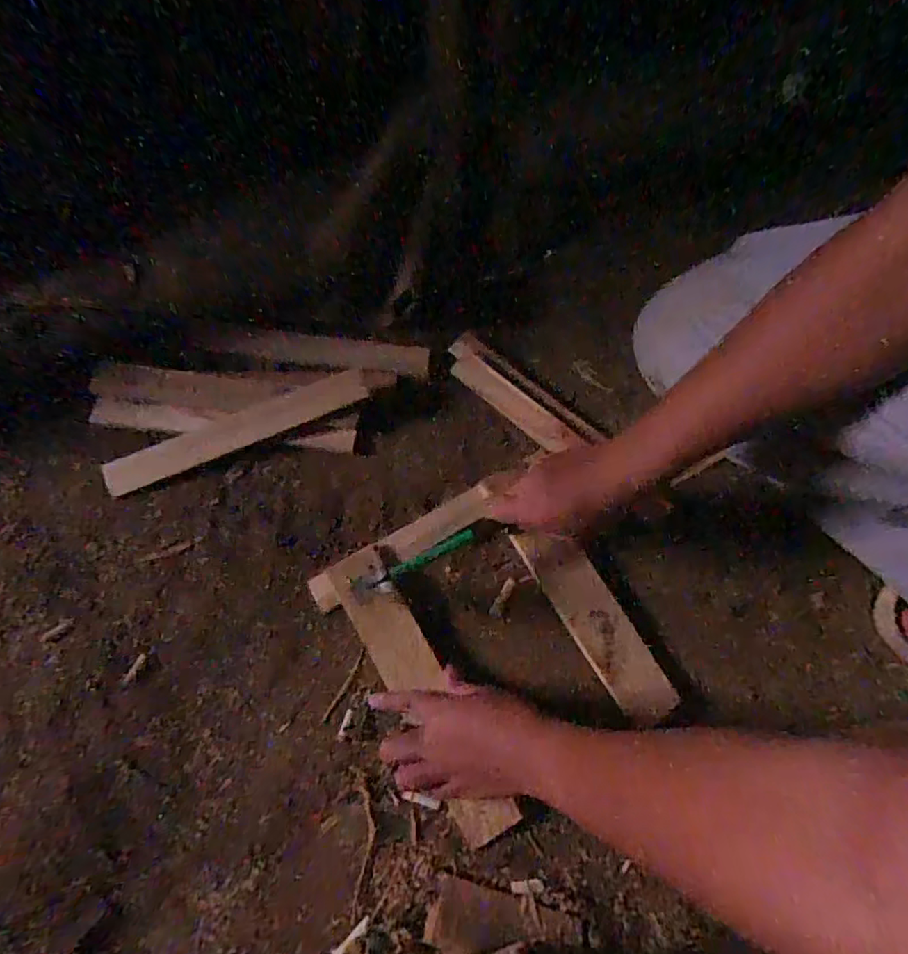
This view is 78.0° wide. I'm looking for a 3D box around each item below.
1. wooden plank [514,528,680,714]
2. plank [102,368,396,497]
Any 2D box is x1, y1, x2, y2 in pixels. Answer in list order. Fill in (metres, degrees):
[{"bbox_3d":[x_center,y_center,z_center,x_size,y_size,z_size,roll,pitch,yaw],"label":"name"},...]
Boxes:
[{"bbox_3d":[0.140,0.140,0.566,0.058,0.011,0.208,-32,77,0],"label":"wooden plank"},{"bbox_3d":[-0.218,-0.056,0.609,0.311,0.015,0.038,-23,90,-6],"label":"plank"}]

